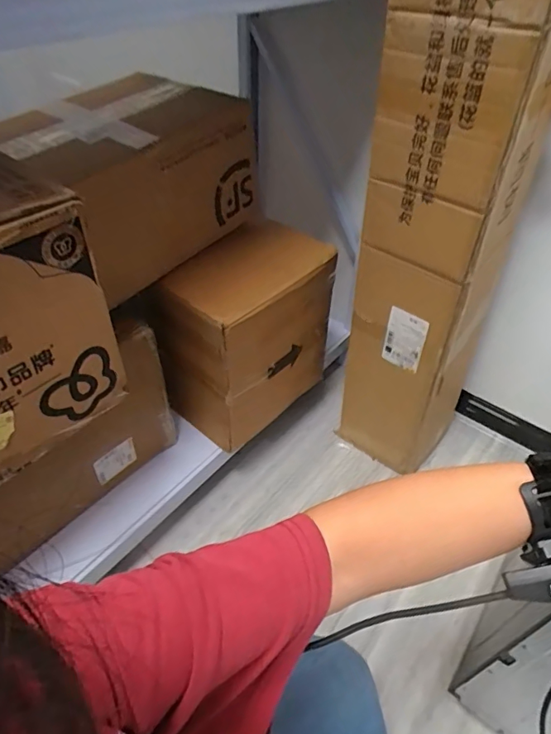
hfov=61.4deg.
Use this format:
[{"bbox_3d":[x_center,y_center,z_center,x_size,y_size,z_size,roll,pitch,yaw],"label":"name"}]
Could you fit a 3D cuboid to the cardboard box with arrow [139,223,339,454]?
[{"bbox_3d":[-0.054,-0.061,0.944,0.178,0.355,0.348,30,51,26],"label":"cardboard box with arrow"}]

